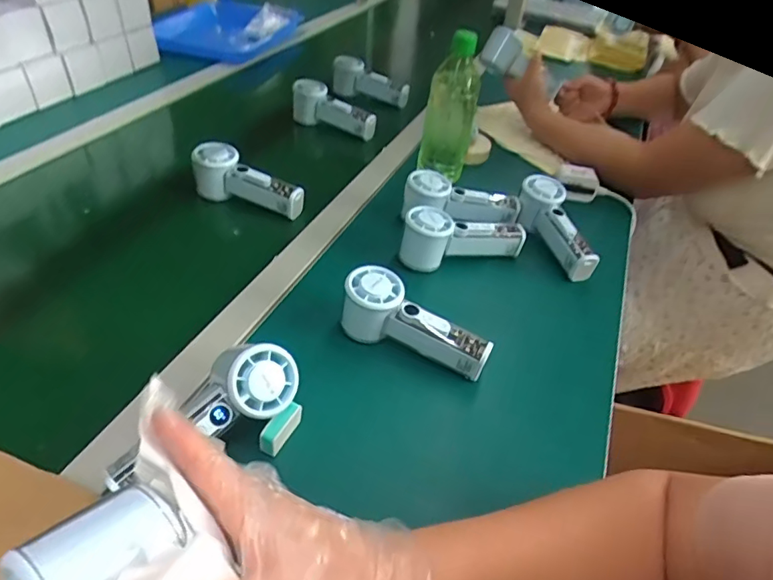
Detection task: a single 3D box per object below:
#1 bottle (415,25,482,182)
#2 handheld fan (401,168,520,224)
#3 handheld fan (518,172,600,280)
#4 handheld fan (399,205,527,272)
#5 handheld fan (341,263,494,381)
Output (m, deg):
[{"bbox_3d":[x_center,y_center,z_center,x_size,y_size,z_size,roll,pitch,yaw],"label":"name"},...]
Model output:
[{"bbox_3d":[0.092,-0.259,0.747,0.069,0.197,0.075,11,41,6],"label":"bottle"},{"bbox_3d":[0.097,-0.111,0.702,0.155,0.066,0.050,9,39,-20],"label":"handheld fan"},{"bbox_3d":[0.222,-0.080,0.684,0.056,0.051,0.158,-9,57,-17],"label":"handheld fan"},{"bbox_3d":[0.092,-0.069,0.640,0.157,0.060,0.051,-11,44,-18],"label":"handheld fan"},{"bbox_3d":[0.026,0.036,0.521,0.153,0.062,0.053,28,44,5],"label":"handheld fan"}]

